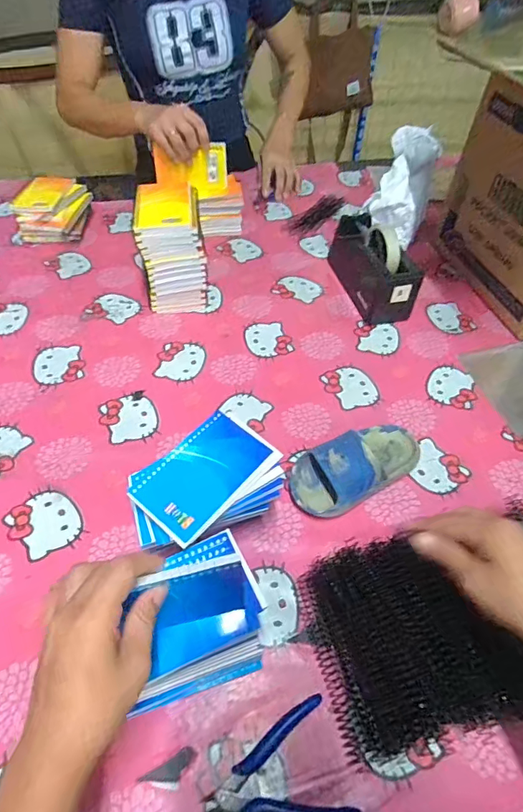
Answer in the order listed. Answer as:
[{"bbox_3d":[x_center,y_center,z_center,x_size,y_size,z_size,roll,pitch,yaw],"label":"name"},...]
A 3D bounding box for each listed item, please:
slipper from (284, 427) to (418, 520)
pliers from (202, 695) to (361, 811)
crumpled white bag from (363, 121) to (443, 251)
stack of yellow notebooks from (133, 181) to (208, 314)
[{"bbox_3d":[0.118,0.070,0.546,0.173,0.057,0.084,-22,55,-18],"label":"slipper"},{"bbox_3d":[0.011,0.306,0.377,0.113,0.011,0.085,-11,52,-10],"label":"pliers"},{"bbox_3d":[0.270,-0.427,0.847,0.099,0.111,0.237,18,72,13],"label":"crumpled white bag"},{"bbox_3d":[-0.144,-0.253,0.732,0.097,0.159,0.127,-7,51,-7],"label":"stack of yellow notebooks"}]

